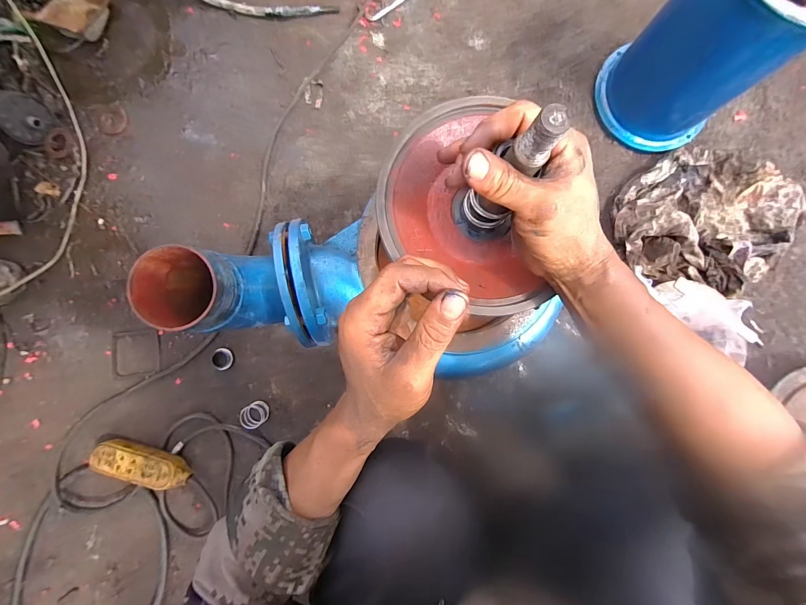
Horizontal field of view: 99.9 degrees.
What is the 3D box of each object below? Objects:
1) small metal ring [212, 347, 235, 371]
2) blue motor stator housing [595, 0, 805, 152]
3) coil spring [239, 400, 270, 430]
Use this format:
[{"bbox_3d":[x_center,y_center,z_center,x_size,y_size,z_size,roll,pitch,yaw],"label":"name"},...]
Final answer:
[{"bbox_3d":[-0.366,0.115,0.687,0.038,0.015,0.044,1,84,2],"label":"small metal ring"},{"bbox_3d":[0.555,-0.465,0.605,0.250,0.329,0.237,0,84,2],"label":"blue motor stator housing"},{"bbox_3d":[-0.293,0.221,0.671,0.042,0.043,0.046,0,84,2],"label":"coil spring"}]

